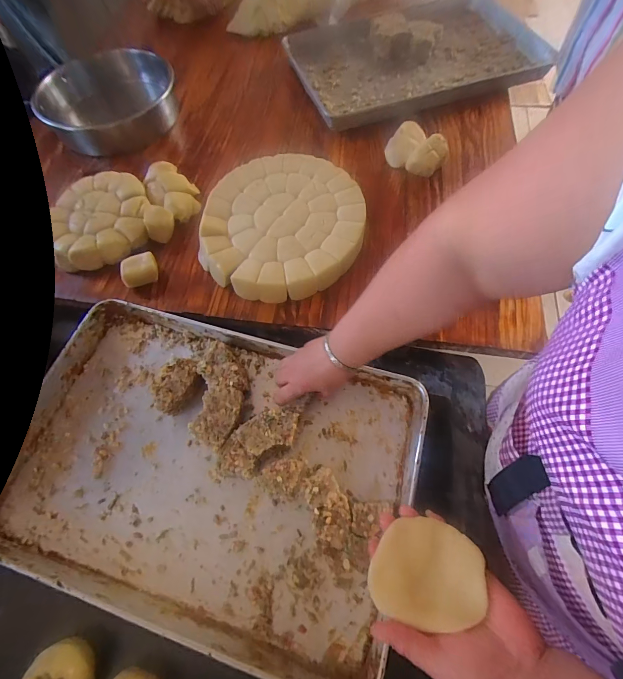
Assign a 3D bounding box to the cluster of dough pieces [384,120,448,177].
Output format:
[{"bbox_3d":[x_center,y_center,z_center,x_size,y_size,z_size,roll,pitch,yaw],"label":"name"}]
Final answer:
[{"bbox_3d":[0.222,-0.413,0.728,0.113,0.045,0.147,-31,67,-11],"label":"cluster of dough pieces"}]

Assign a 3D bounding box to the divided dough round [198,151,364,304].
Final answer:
[{"bbox_3d":[-0.054,-0.218,0.651,0.290,0.059,0.313,-1,66,3],"label":"divided dough round"}]

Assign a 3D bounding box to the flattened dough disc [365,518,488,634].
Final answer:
[{"bbox_3d":[0.109,0.219,0.323,0.098,0.005,0.085,6,46,17],"label":"flattened dough disc"}]

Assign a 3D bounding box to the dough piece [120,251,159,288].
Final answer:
[{"bbox_3d":[-0.315,-0.127,0.626,0.063,0.048,0.051,-16,65,-5],"label":"dough piece"}]

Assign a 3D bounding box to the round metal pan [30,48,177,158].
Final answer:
[{"bbox_3d":[-0.501,-0.606,0.853,0.291,0.099,0.325,-10,65,-2],"label":"round metal pan"}]

